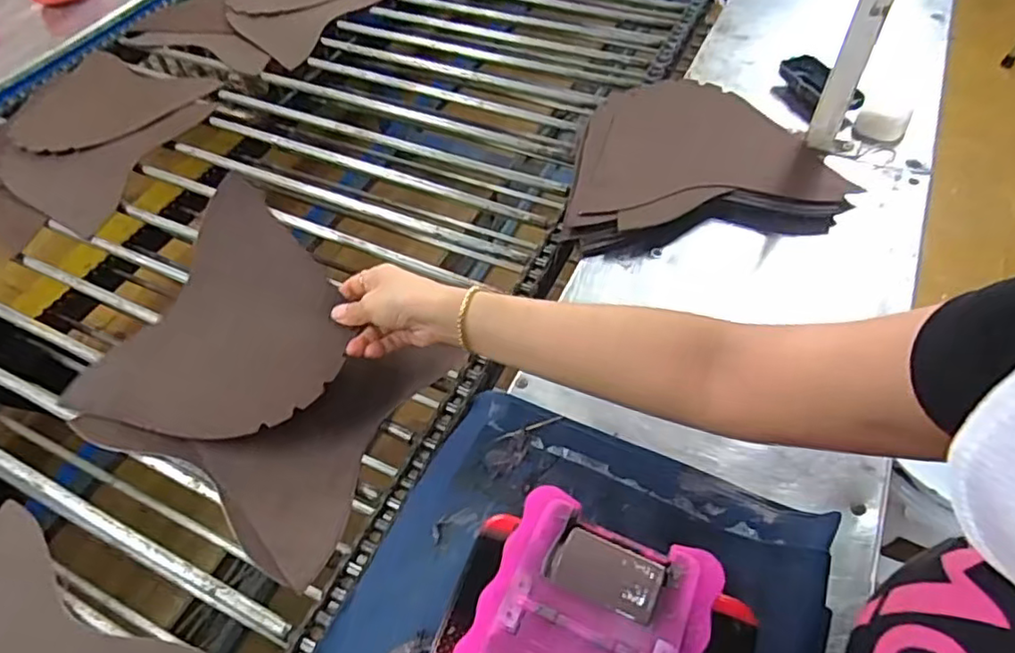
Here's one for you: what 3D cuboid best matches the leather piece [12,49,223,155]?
[{"bbox_3d":[-0.567,-0.309,0.863,0.238,0.013,0.215,19,56,16],"label":"leather piece"}]

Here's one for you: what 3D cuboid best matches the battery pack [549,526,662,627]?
[{"bbox_3d":[0.051,0.126,0.319,0.054,0.005,0.033,19,57,16],"label":"battery pack"}]

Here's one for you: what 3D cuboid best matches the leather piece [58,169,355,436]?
[{"bbox_3d":[-0.247,-0.005,0.574,0.227,0.019,0.245,21,75,19],"label":"leather piece"}]

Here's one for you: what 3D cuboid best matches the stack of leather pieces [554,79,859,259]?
[{"bbox_3d":[0.199,-0.184,0.698,0.297,0.048,0.234,-7,53,-3],"label":"stack of leather pieces"}]

